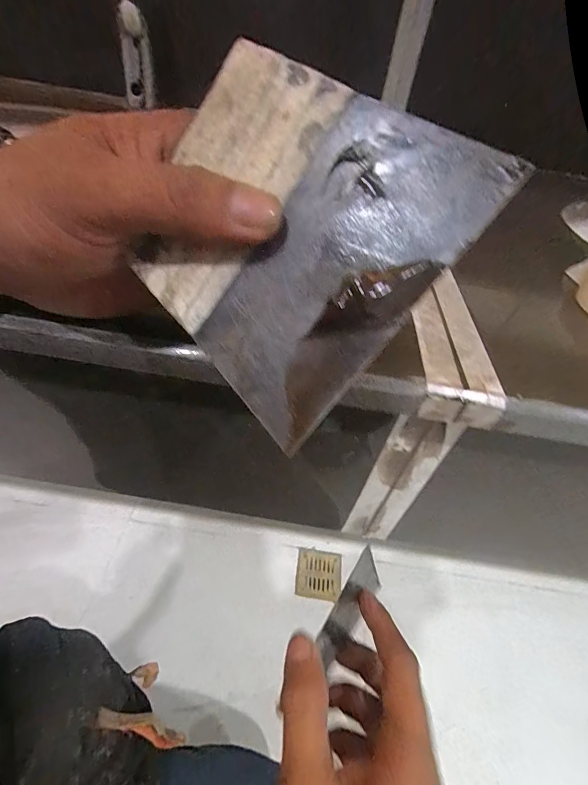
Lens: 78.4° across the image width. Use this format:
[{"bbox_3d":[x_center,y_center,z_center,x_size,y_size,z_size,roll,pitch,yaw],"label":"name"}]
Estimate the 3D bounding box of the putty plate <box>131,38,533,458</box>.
[{"bbox_3d":[-0.004,-0.050,0.119,0.093,0.102,0.005,40,14,6],"label":"putty plate"}]

